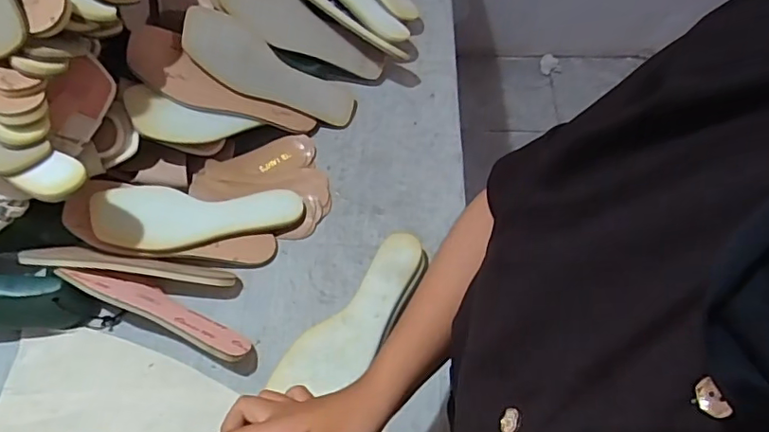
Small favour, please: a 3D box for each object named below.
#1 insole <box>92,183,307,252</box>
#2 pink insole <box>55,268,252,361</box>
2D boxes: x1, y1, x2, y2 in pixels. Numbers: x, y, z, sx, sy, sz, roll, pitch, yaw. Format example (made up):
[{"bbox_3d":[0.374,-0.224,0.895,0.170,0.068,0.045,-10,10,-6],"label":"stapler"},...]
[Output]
[{"bbox_3d":[-0.223,0.000,0.664,0.243,0.024,0.079,-2,60,-16],"label":"insole"},{"bbox_3d":[-0.254,0.104,0.614,0.219,0.073,0.016,24,101,2],"label":"pink insole"}]

